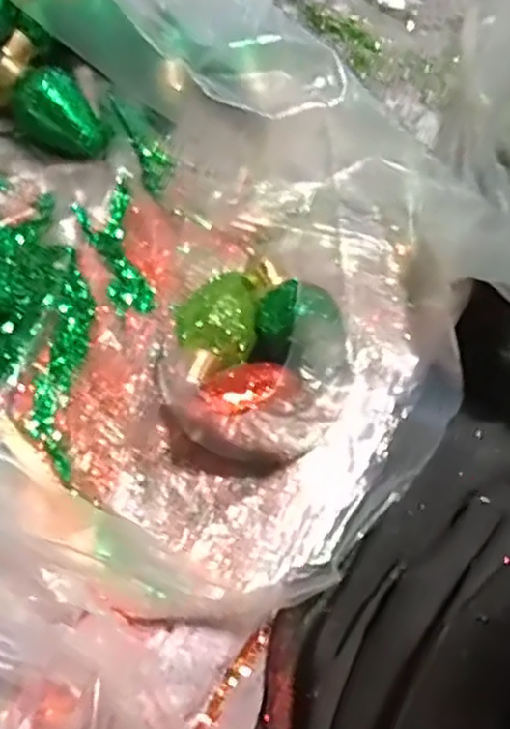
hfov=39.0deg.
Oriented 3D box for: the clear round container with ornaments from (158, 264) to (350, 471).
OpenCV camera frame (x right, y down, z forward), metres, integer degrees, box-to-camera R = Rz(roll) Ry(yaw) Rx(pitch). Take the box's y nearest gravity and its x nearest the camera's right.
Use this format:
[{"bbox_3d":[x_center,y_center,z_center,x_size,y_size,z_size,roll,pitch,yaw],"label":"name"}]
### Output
[{"bbox_3d":[0.002,-0.005,0.443,0.113,0.060,0.114,1,66,-1],"label":"clear round container with ornaments"}]

